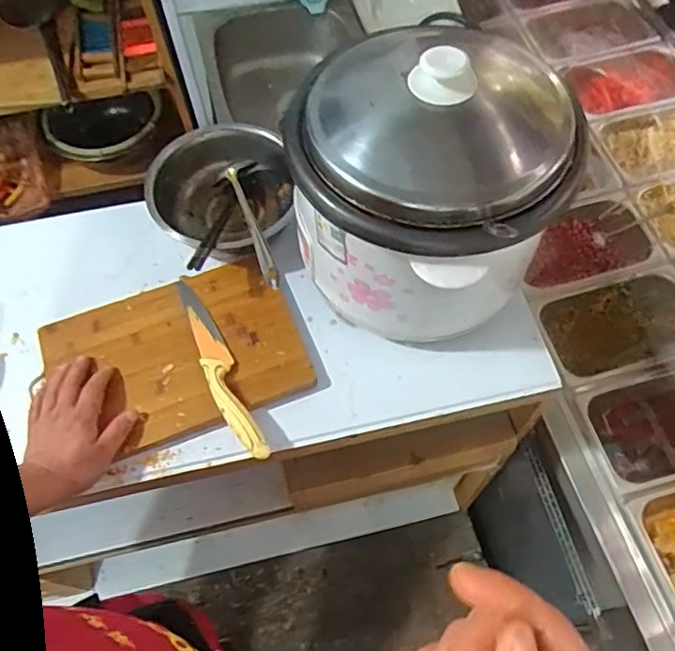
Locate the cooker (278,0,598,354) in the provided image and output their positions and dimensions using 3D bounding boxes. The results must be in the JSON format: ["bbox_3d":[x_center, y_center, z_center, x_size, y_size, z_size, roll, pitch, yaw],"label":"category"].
[{"bbox_3d":[0.096,-0.153,0.682,0.283,0.254,0.263,18,65,10],"label":"cooker"}]

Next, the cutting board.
[{"bbox_3d":[-0.195,0.037,0.742,0.288,0.024,0.195,-20,65,-8],"label":"cutting board"}]

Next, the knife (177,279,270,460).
[{"bbox_3d":[-0.140,0.048,0.727,0.035,0.025,0.253,-23,65,-9],"label":"knife"}]

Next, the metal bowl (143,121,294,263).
[{"bbox_3d":[-0.154,-0.166,0.832,0.185,0.102,0.195,-1,63,1],"label":"metal bowl"}]

